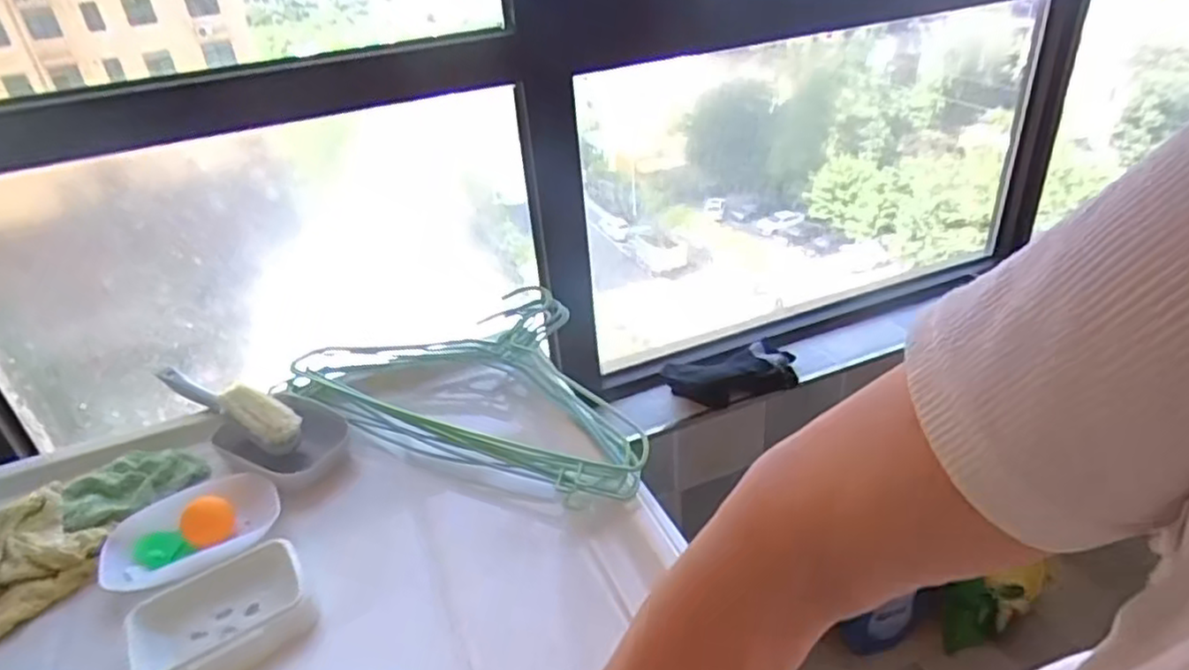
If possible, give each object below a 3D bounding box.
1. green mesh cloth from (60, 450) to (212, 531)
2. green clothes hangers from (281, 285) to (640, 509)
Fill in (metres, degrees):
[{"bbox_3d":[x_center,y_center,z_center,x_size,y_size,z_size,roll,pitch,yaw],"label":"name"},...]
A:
[{"bbox_3d":[-0.407,0.130,0.620,0.070,0.024,0.106,19,39,34],"label":"green mesh cloth"},{"bbox_3d":[-0.092,0.036,0.712,0.384,0.064,0.256,12,36,26],"label":"green clothes hangers"}]

